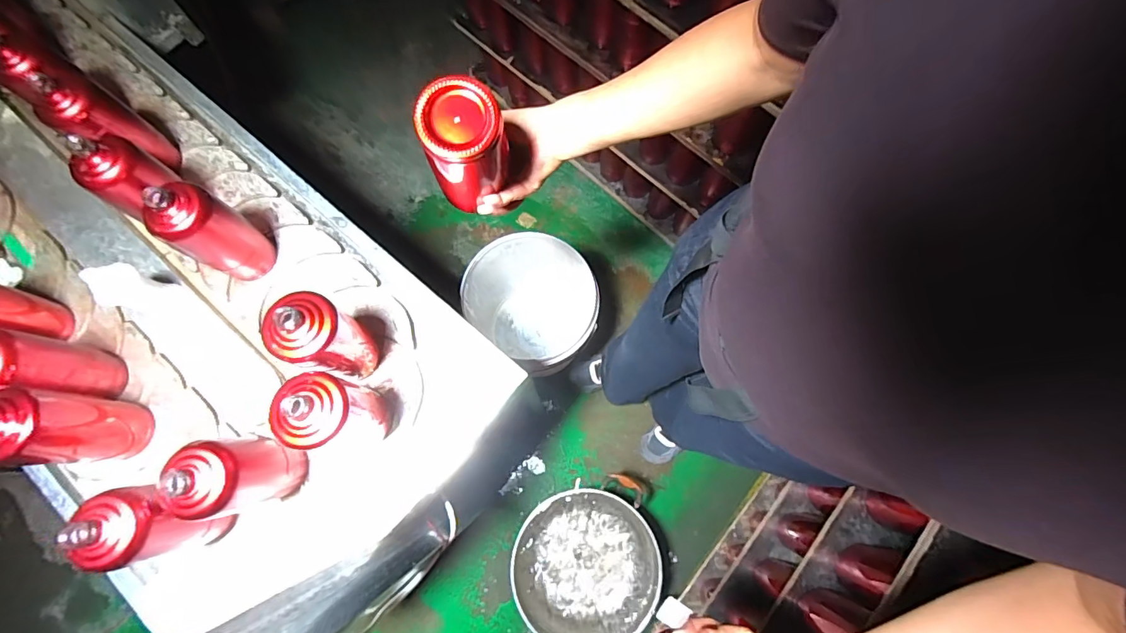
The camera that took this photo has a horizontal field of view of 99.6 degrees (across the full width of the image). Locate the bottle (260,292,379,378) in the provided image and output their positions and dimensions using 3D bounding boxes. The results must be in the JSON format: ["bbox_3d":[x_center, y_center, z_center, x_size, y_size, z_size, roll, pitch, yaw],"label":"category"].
[{"bbox_3d":[-0.296,0.030,0.609,0.071,0.196,0.076,0,75,0],"label":"bottle"}]

